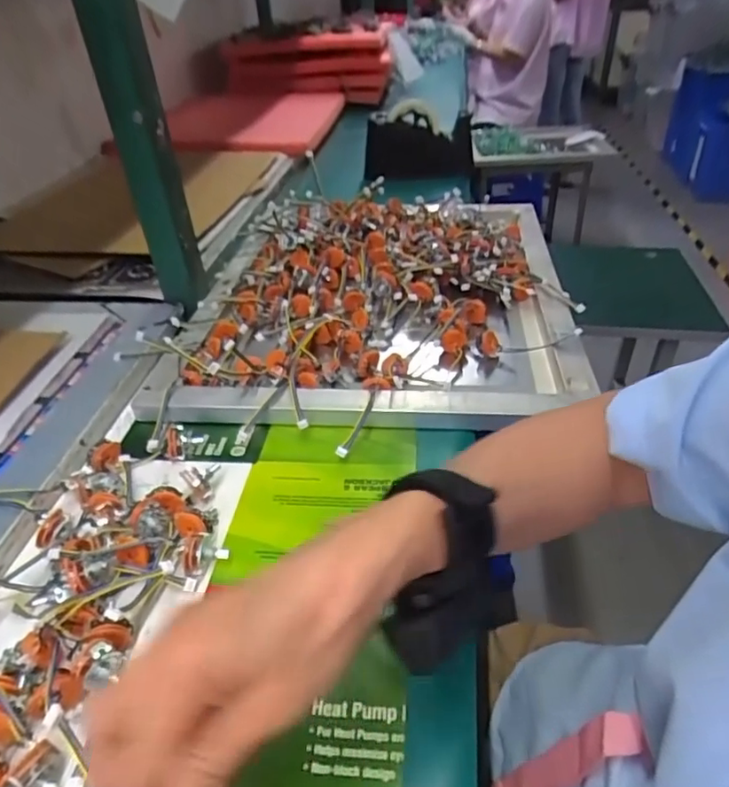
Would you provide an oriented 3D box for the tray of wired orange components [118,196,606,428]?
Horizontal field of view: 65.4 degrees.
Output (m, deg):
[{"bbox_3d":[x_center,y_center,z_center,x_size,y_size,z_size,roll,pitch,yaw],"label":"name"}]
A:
[{"bbox_3d":[0.013,-0.131,0.674,0.424,0.057,0.500,2,37,6],"label":"tray of wired orange components"}]

